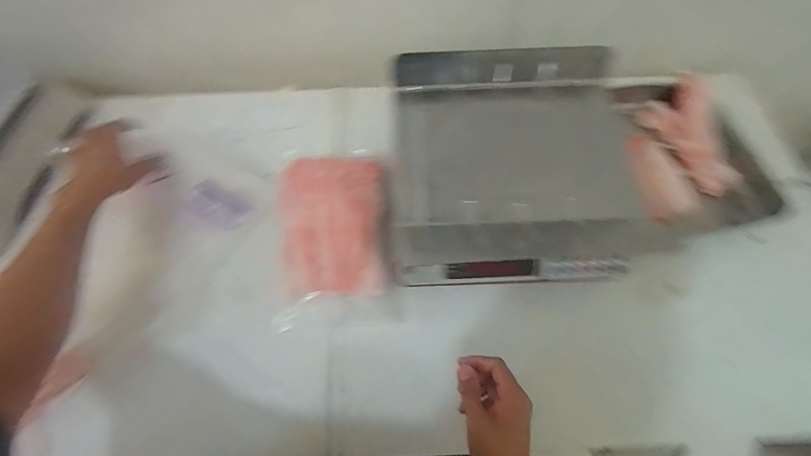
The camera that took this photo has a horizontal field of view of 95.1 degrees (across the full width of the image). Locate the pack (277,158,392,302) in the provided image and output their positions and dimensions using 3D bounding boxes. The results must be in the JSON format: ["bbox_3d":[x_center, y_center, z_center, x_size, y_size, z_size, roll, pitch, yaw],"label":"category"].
[{"bbox_3d":[-0.117,-0.012,0.587,0.171,0.040,0.236,-4,63,-2],"label":"pack"}]

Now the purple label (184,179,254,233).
[{"bbox_3d":[-0.319,-0.036,0.632,0.115,0.008,0.063,28,67,13],"label":"purple label"}]

